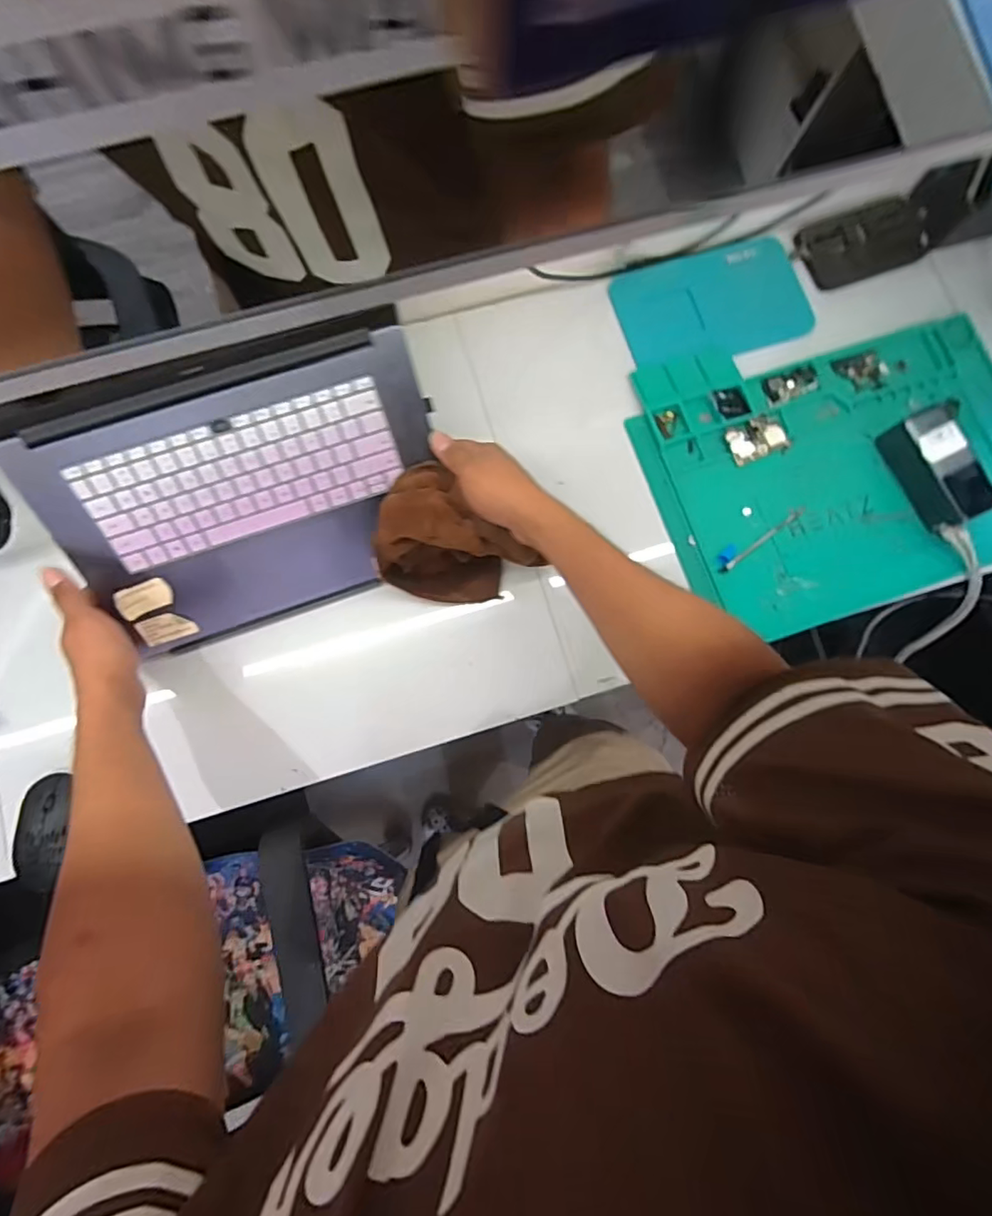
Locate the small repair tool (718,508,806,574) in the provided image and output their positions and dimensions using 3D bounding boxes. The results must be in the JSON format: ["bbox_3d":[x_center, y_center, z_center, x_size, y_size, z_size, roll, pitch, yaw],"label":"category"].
[{"bbox_3d":[0.297,-0.081,0.635,0.120,0.006,0.021,-36,83,-7],"label":"small repair tool"}]

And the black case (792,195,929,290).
[{"bbox_3d":[0.445,-0.442,0.681,0.148,0.027,0.078,-19,81,-5],"label":"black case"}]

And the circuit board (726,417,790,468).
[{"bbox_3d":[0.303,-0.195,0.648,0.068,0.006,0.046,-19,81,-5],"label":"circuit board"}]

